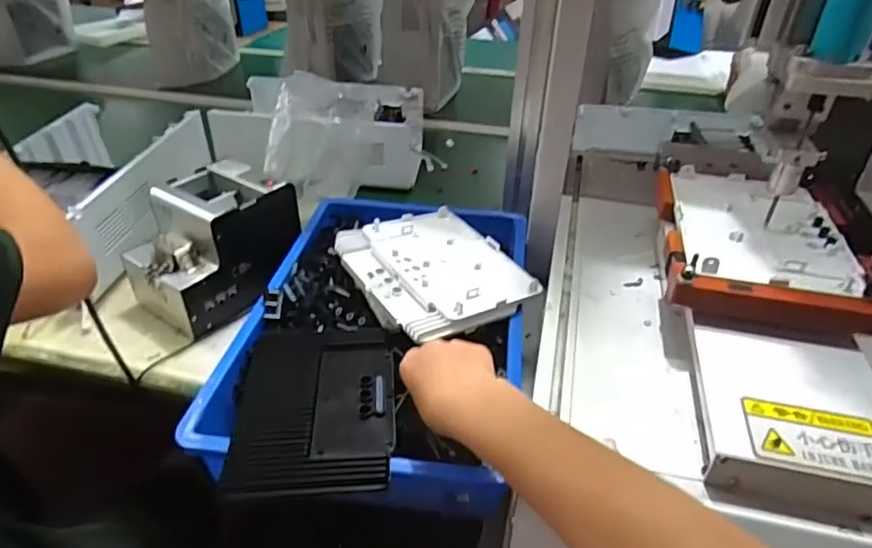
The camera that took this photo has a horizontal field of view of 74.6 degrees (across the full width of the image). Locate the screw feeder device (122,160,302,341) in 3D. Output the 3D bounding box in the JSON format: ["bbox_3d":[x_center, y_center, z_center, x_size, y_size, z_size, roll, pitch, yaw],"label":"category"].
[{"bbox_3d":[-0.284,-0.039,0.736,0.141,0.142,0.188,25,42,29],"label":"screw feeder device"}]

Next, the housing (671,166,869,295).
[{"bbox_3d":[0.284,-0.044,0.506,0.131,0.013,0.181,10,36,11],"label":"housing"}]

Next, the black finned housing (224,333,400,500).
[{"bbox_3d":[-0.112,0.120,0.520,0.143,0.031,0.193,-3,36,-6],"label":"black finned housing"}]

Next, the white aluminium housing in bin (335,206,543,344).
[{"bbox_3d":[-0.002,-0.008,0.634,0.174,0.024,0.190,-17,39,-24],"label":"white aluminium housing in bin"}]

